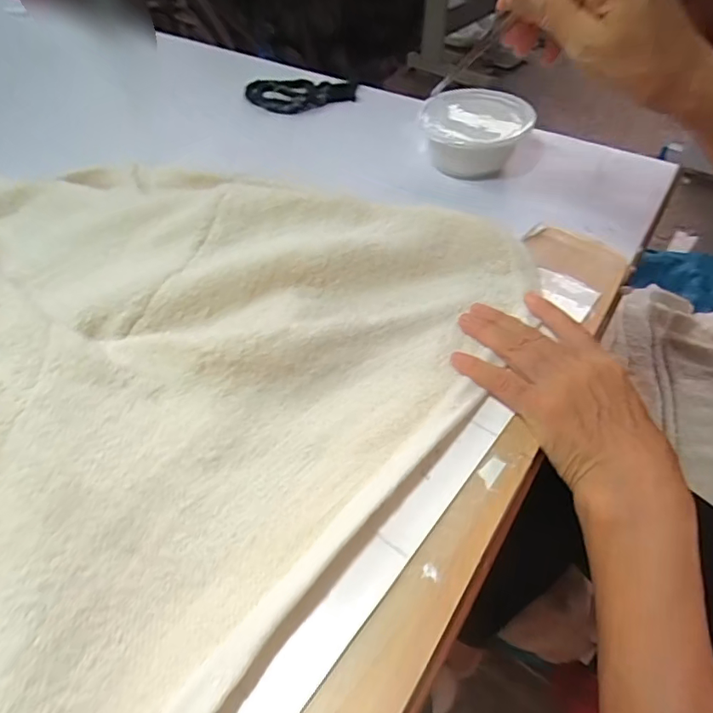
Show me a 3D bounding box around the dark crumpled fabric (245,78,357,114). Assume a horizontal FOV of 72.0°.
[{"bbox_3d":[-0.073,-0.331,0.626,0.140,0.018,0.070,3,51,2],"label":"dark crumpled fabric"}]

